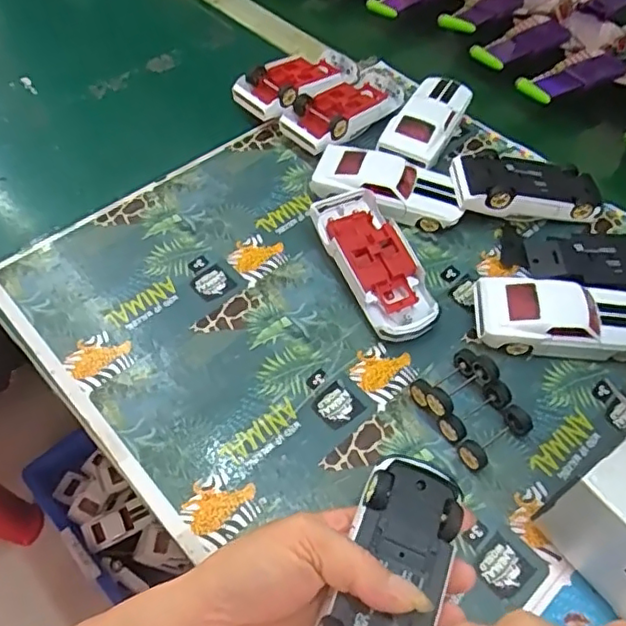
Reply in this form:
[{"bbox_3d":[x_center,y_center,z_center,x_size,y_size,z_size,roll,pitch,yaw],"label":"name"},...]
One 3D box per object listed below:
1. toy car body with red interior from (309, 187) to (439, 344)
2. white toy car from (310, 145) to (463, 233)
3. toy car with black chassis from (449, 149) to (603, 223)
[{"bbox_3d":[0.047,-0.038,0.456,0.056,0.029,0.128,-19,57,-16],"label":"toy car body with red interior"},{"bbox_3d":[0.063,-0.109,0.500,0.123,0.031,0.054,16,55,8],"label":"white toy car"},{"bbox_3d":[0.181,-0.103,0.504,0.130,0.030,0.051,4,54,-11],"label":"toy car with black chassis"}]

